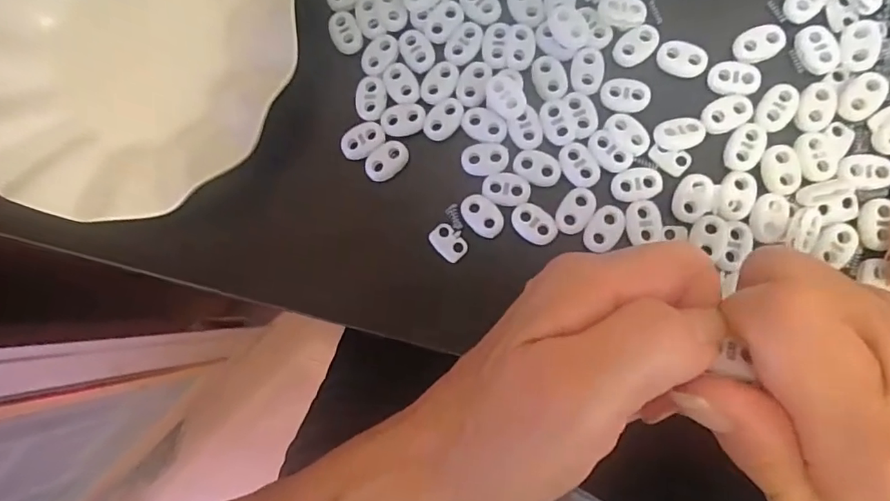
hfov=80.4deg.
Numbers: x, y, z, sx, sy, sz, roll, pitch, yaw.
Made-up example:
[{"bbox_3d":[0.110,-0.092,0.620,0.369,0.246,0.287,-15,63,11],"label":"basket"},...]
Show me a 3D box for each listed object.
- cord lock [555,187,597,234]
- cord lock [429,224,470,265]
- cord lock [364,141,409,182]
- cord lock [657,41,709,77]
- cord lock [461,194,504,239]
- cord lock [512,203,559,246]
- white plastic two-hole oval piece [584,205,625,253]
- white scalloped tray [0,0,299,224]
[{"bbox_3d":[0.061,-0.018,0.244,0.015,0.004,0.022,30,89,8],"label":"cord lock"},{"bbox_3d":[0.002,-0.004,0.252,0.014,0.004,0.019,-41,82,1],"label":"cord lock"},{"bbox_3d":[-0.028,-0.044,0.258,0.023,0.004,0.015,-43,82,1],"label":"cord lock"},{"bbox_3d":[0.111,-0.090,0.247,0.022,0.005,0.014,22,87,8],"label":"cord lock"},{"bbox_3d":[0.018,-0.016,0.249,0.016,0.004,0.023,-42,82,1],"label":"cord lock"},{"bbox_3d":[0.042,-0.012,0.245,0.023,0.004,0.016,31,89,8],"label":"cord lock"},{"bbox_3d":[0.074,-0.010,0.242,0.015,0.004,0.022,28,88,8],"label":"white plastic two-hole oval piece"},{"bbox_3d":[-0.169,-0.107,0.277,0.184,0.033,0.185,-11,83,5],"label":"white scalloped tray"}]

